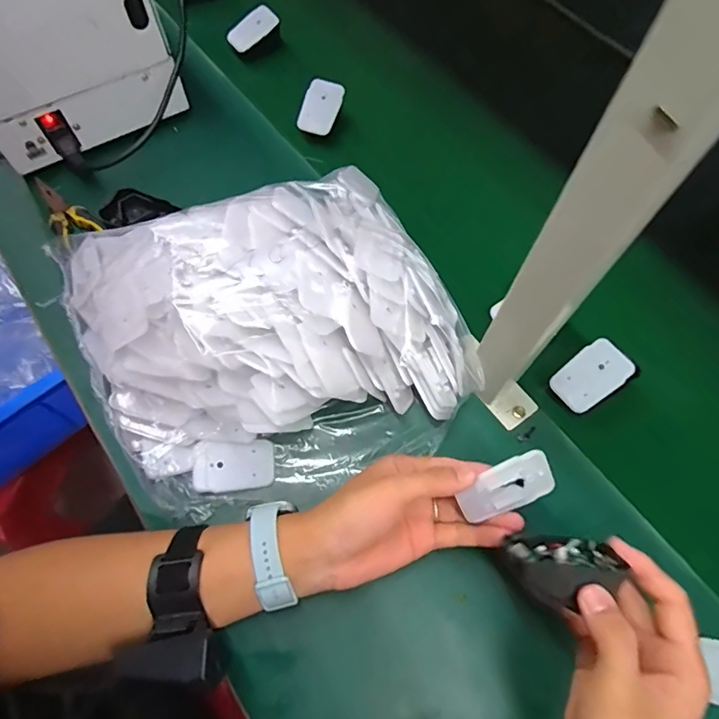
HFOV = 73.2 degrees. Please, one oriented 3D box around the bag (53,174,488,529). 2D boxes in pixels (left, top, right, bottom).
[{"bbox_3d":[-0.079,-0.028,0.429,0.314,0.102,0.287,-21,68,-11],"label":"bag"}]

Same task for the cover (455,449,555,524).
[{"bbox_3d":[0.105,0.093,0.346,0.066,0.042,0.005,-26,26,4],"label":"cover"}]

